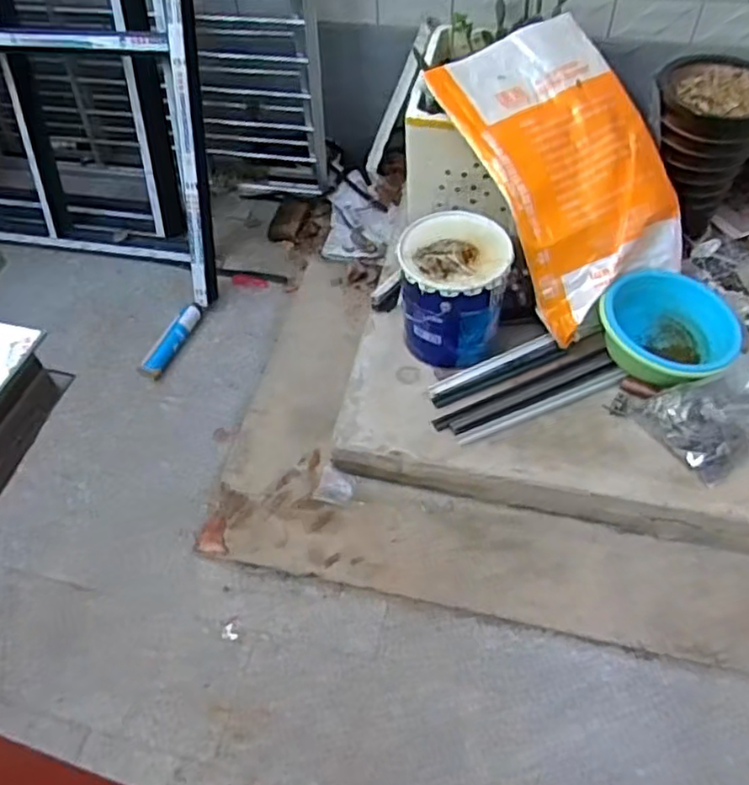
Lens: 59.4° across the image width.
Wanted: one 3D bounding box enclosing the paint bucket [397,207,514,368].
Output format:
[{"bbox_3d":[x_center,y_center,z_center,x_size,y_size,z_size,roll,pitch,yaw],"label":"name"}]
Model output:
[{"bbox_3d":[0.212,-0.275,1.820,0.293,0.326,0.275,-2,53,2],"label":"paint bucket"}]

